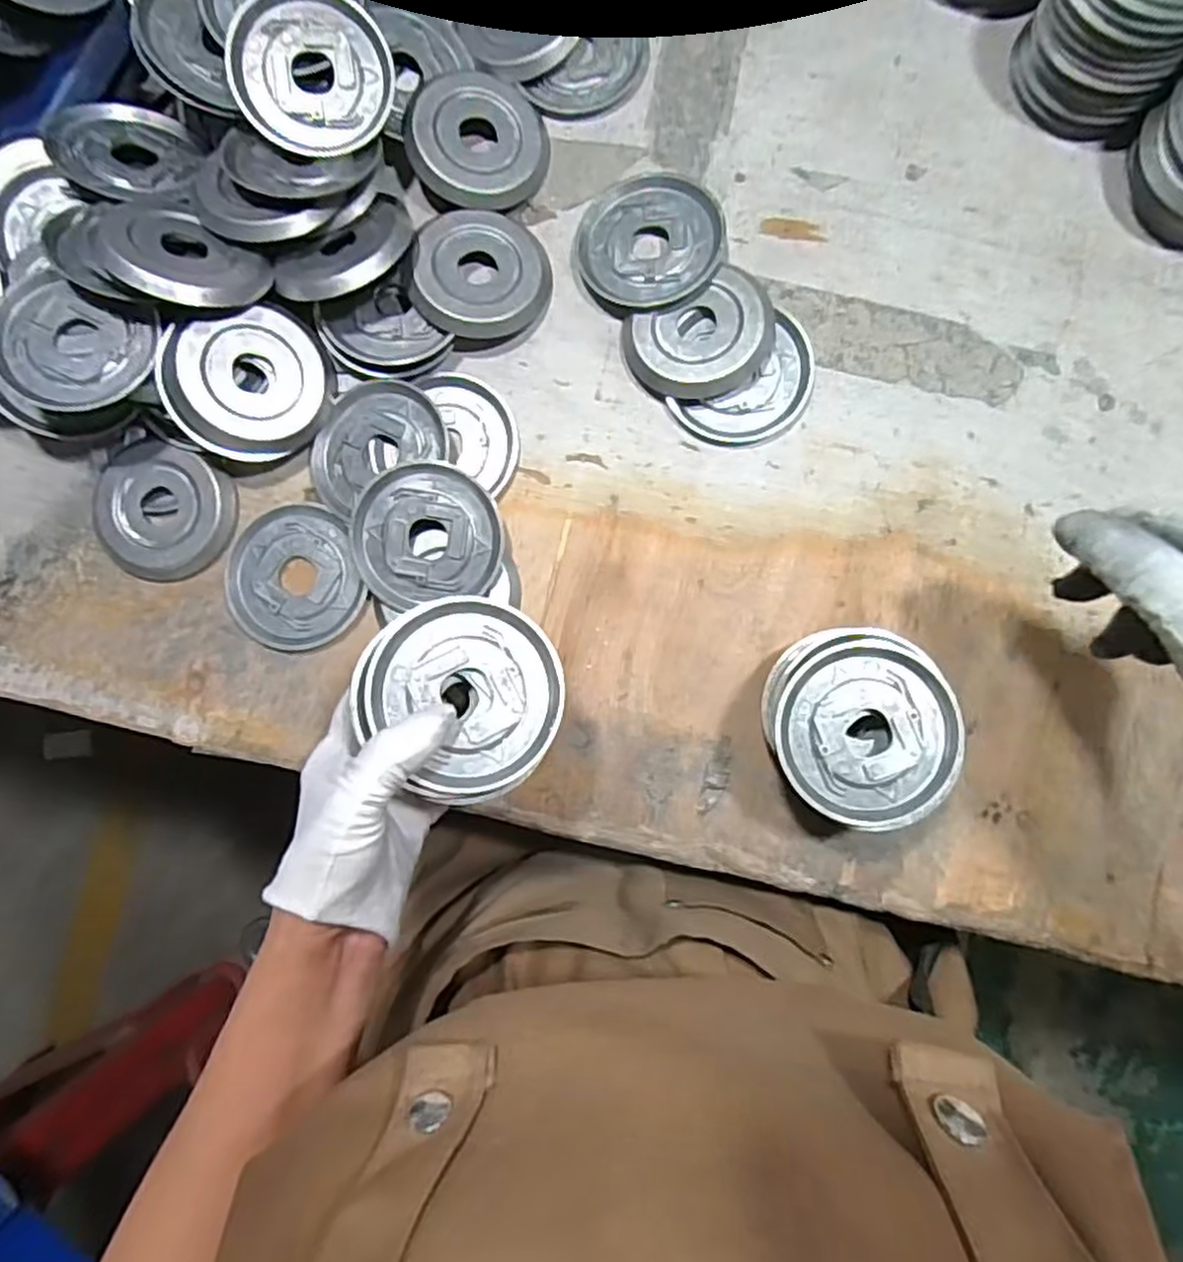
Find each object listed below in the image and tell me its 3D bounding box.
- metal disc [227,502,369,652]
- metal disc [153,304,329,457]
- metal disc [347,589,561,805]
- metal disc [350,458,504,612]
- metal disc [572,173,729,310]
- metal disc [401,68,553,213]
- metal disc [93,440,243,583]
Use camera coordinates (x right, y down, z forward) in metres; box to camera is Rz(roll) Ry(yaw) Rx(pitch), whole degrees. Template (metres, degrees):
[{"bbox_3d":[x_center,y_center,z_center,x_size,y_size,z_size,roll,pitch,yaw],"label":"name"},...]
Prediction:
[{"bbox_3d":[-0.174,-0.031,0.423,0.077,0.006,0.084,0,84,2],"label":"metal disc"},{"bbox_3d":[-0.191,-0.138,0.405,0.086,0.013,0.077,-19,99,-26],"label":"metal disc"},{"bbox_3d":[-0.059,0.028,0.325,0.087,0.016,0.086,0,84,2],"label":"metal disc"},{"bbox_3d":[-0.092,-0.054,0.409,0.083,0.008,0.081,0,95,1],"label":"metal disc"},{"bbox_3d":[0.034,-0.228,0.425,0.086,0.014,0.085,0,84,2],"label":"metal disc"},{"bbox_3d":[-0.066,-0.289,0.430,0.081,0.008,0.073,27,86,-14],"label":"metal disc"},{"bbox_3d":[-0.253,-0.070,0.428,0.084,0.014,0.075,19,85,4],"label":"metal disc"}]

